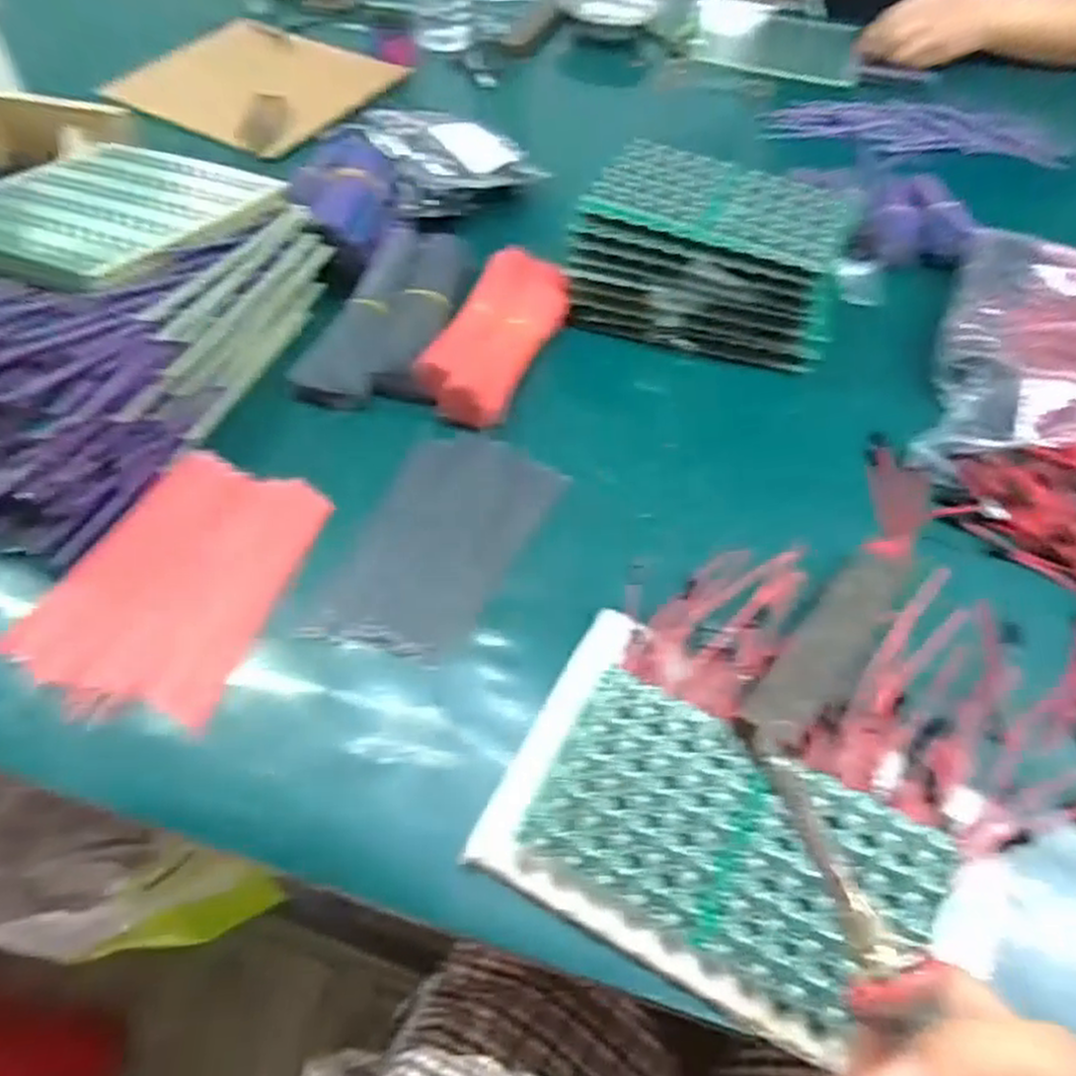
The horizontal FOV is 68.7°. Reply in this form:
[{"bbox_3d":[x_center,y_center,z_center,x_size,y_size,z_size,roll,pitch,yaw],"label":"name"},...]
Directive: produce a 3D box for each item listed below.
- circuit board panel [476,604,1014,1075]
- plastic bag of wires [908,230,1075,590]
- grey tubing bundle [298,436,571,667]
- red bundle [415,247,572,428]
[{"bbox_3d":[0.108,0.155,0.412,0.250,0.034,0.159,25,55,16],"label":"circuit board panel"},{"bbox_3d":[0.411,-0.120,0.580,0.201,0.087,0.325,23,58,12],"label":"plastic bag of wires"},{"bbox_3d":[-0.064,0.003,0.537,0.106,0.007,0.181,19,54,12],"label":"grey tubing bundle"},{"bbox_3d":[-0.031,-0.168,0.638,0.078,0.031,0.189,18,57,9],"label":"red bundle"}]

